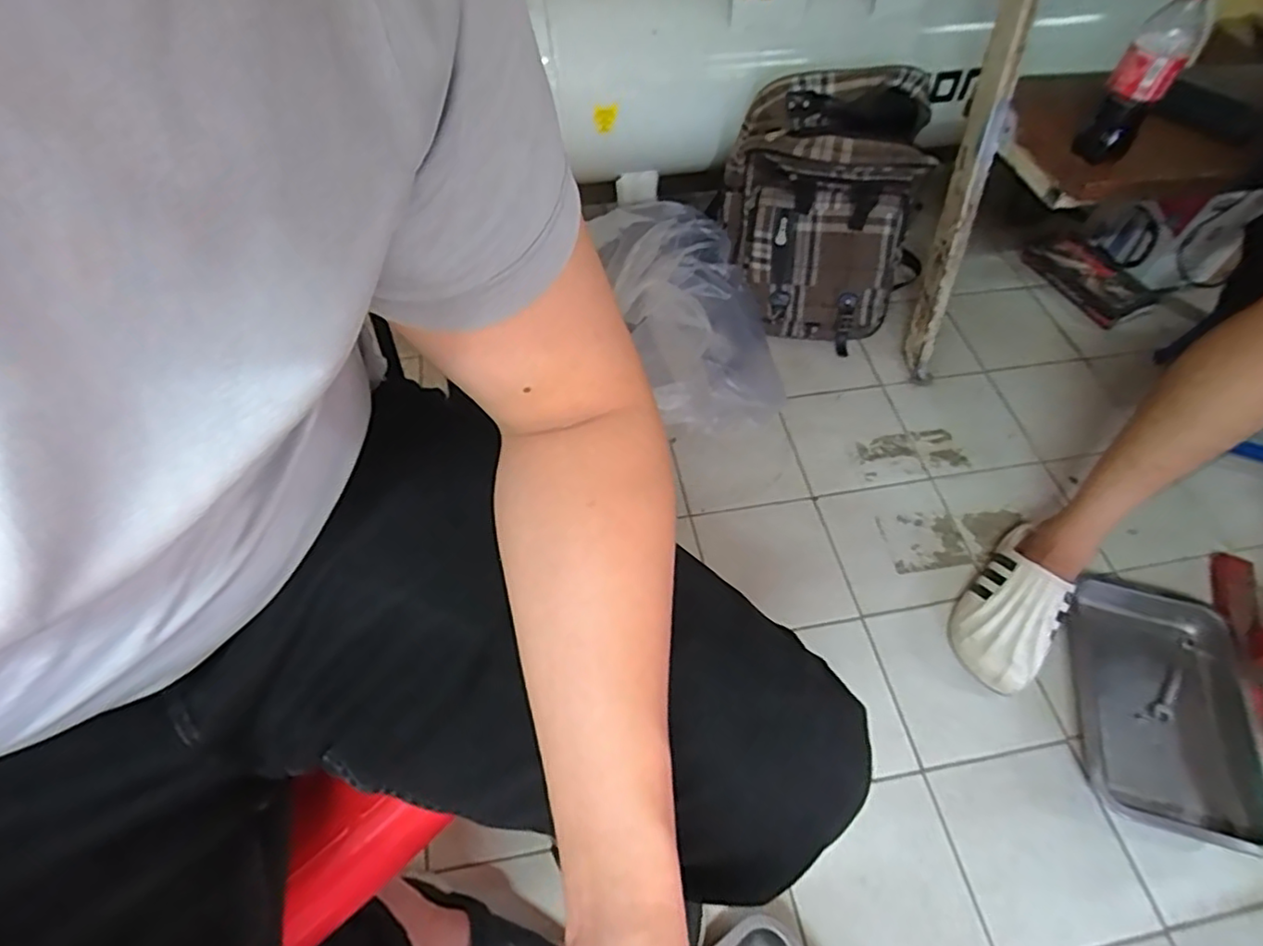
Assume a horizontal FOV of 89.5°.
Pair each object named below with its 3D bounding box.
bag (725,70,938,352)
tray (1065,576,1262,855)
[{"bbox_3d":[0.309,-0.419,1.048,0.318,0.372,0.180,8,57,4],"label":"bag"},{"bbox_3d":[0.669,0.288,0.797,0.202,0.038,0.309,10,58,9],"label":"tray"}]

